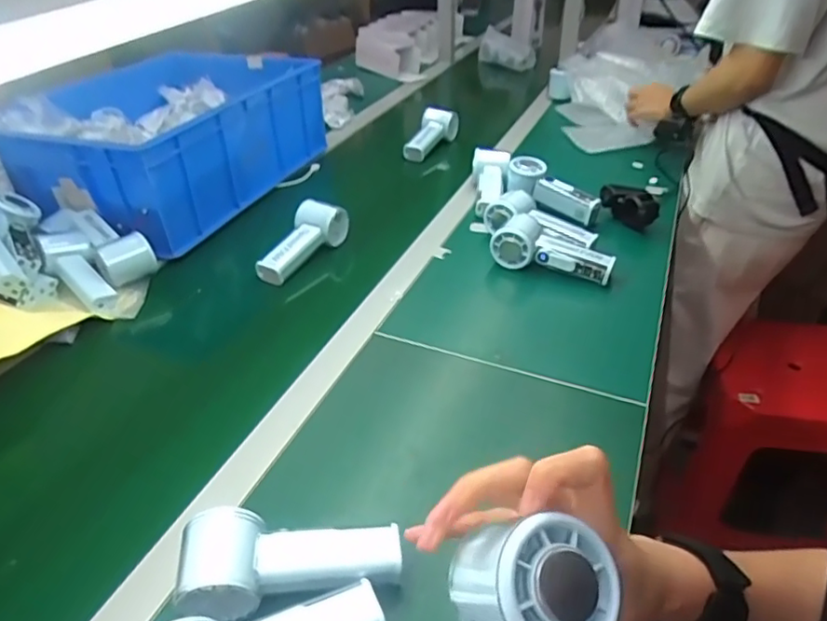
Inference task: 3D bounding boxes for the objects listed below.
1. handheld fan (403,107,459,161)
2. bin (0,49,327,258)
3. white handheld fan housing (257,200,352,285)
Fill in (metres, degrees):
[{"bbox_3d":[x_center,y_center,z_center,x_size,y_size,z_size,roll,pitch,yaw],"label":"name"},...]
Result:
[{"bbox_3d":[0.034,-0.333,1.110,0.078,0.068,0.123,10,37,16],"label":"handheld fan"},{"bbox_3d":[-0.398,-0.291,0.969,0.323,0.149,0.465,9,37,15],"label":"bin"},{"bbox_3d":[-0.147,-0.096,0.782,0.064,0.052,0.136,10,38,17],"label":"white handheld fan housing"}]

